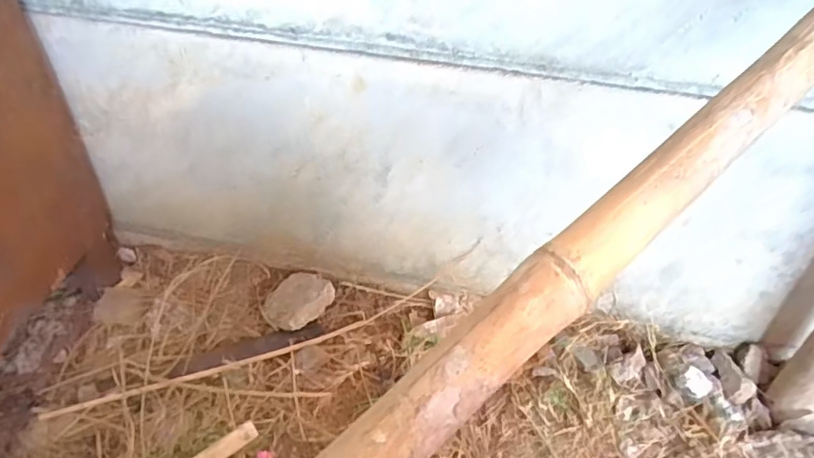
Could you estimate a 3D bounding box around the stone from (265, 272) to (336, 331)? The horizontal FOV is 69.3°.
[{"bbox_3d":[-0.178,0.114,0.951,0.107,0.042,0.101,1,45,-1],"label":"stone"}]

